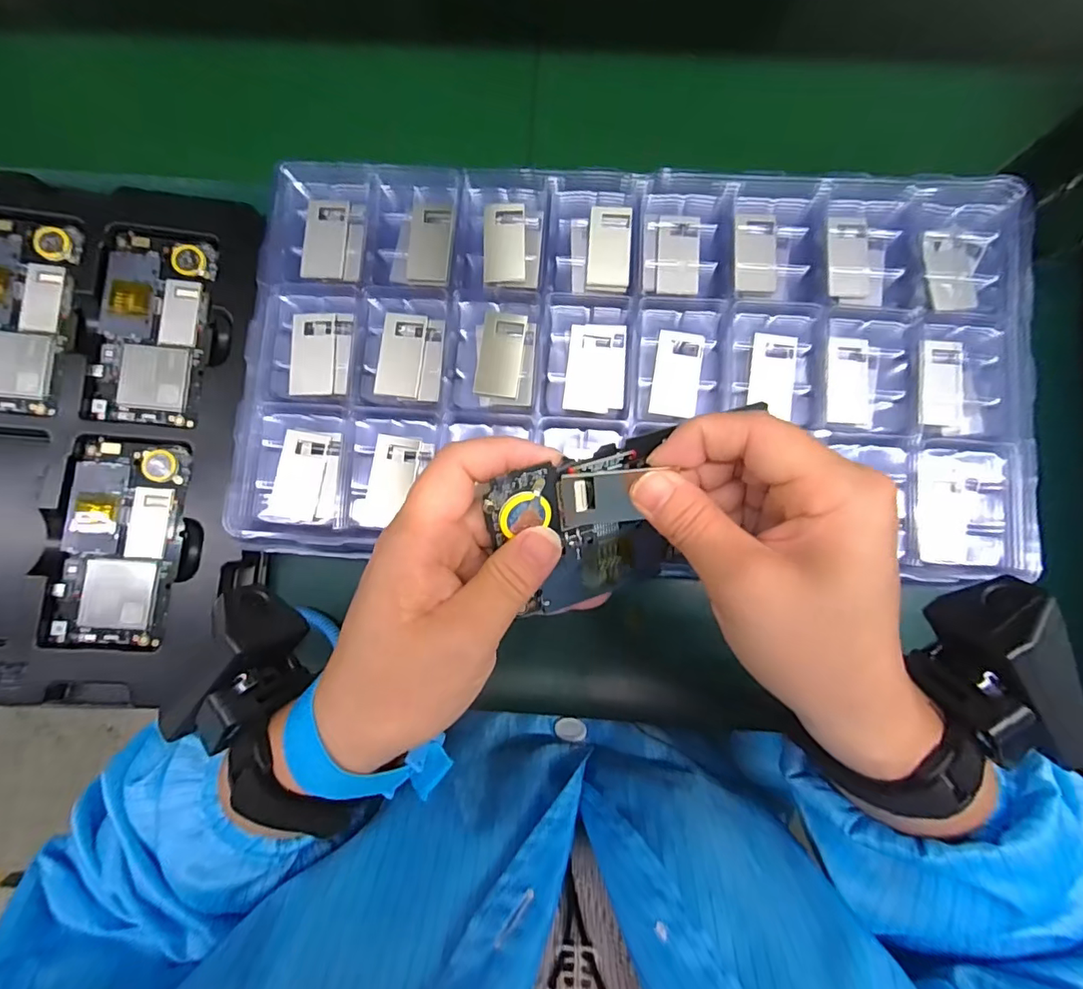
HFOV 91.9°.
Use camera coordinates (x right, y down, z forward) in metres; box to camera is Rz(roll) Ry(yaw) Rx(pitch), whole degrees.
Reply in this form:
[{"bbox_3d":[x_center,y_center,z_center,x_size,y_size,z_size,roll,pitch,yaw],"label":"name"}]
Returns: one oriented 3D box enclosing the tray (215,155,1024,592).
[{"bbox_3d":[0.047,-0.068,0.264,0.382,0.029,0.197,2,82,1],"label":"tray"}]

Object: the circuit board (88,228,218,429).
[{"bbox_3d":[-0.258,-0.110,0.349,0.064,0.006,0.128,5,85,-11],"label":"circuit board"}]

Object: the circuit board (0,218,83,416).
[{"bbox_3d":[-0.340,-0.115,0.337,0.065,0.004,0.124,5,84,-12],"label":"circuit board"}]

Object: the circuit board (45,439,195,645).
[{"bbox_3d":[-0.264,0.029,0.326,0.064,0.011,0.124,4,82,1],"label":"circuit board"}]

